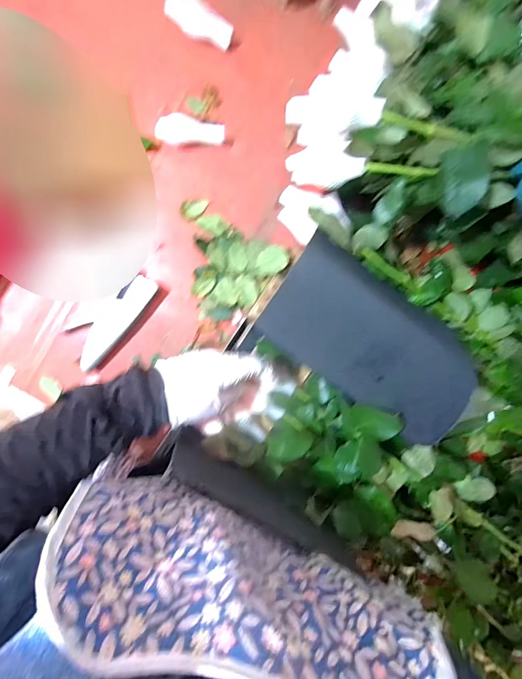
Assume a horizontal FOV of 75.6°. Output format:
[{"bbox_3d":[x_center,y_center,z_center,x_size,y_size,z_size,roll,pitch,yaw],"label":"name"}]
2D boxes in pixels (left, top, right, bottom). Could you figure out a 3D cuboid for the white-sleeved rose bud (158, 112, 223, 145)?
[{"bbox_3d":[-0.094,-0.278,0.452,0.088,0.027,0.032,2,98,-7],"label":"white-sleeved rose bud"}]

